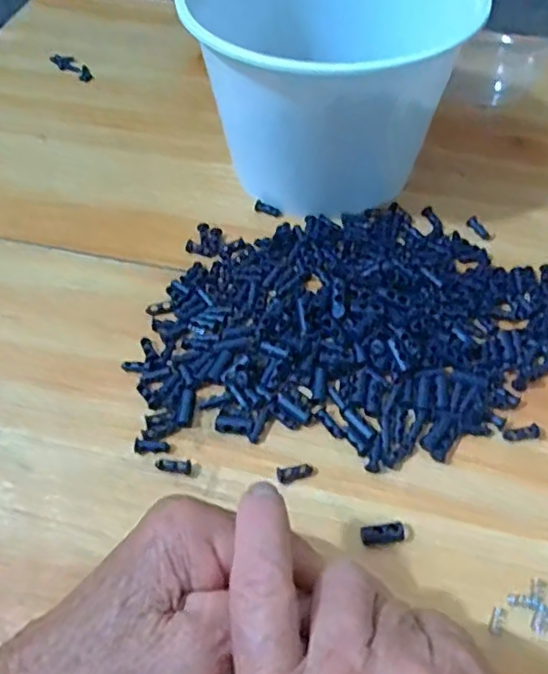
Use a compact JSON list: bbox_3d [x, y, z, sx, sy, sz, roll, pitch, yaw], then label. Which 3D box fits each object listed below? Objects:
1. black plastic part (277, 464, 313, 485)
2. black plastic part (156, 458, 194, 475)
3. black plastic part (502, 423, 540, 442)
[{"bbox_3d":[0.010,0.063,0.286,0.016,0.005,0.007,-15,55,-10],"label":"black plastic part"},{"bbox_3d":[-0.047,0.060,0.290,0.017,0.004,0.006,5,54,5],"label":"black plastic part"},{"bbox_3d":[0.119,0.046,0.296,0.017,0.004,0.007,-10,54,-6],"label":"black plastic part"}]

